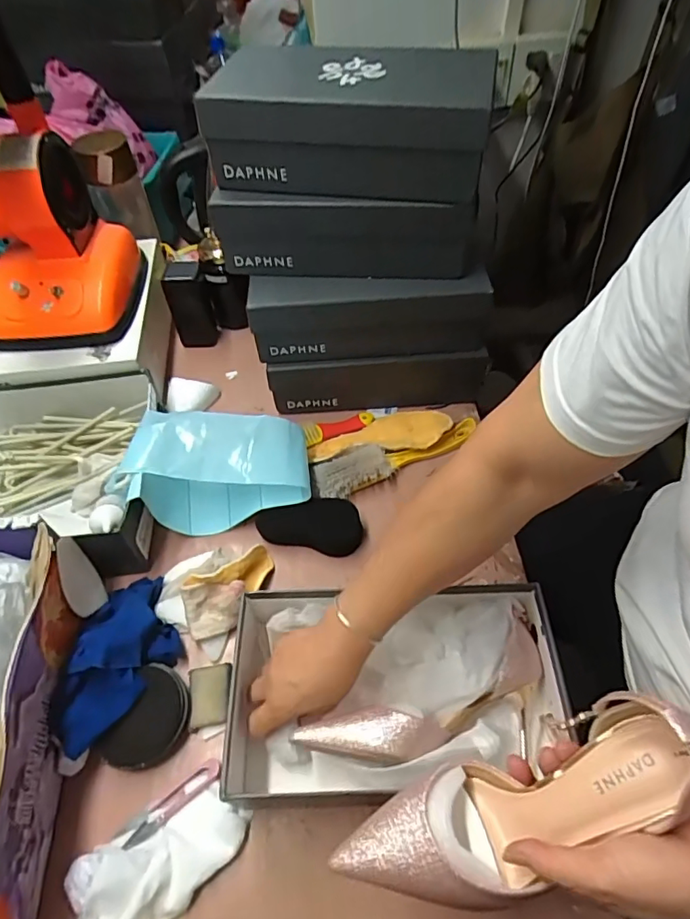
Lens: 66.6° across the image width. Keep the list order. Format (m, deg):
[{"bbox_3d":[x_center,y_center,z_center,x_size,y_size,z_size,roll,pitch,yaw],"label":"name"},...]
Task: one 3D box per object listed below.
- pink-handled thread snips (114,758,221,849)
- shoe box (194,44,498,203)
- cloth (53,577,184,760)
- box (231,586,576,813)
[{"bbox_3d":[-0.163,0.321,0.492,0.100,0.008,0.023,-33,59,-21],"label":"pink-handled thread snips"},{"bbox_3d":[0.004,-0.378,0.584,0.291,0.095,0.157,5,54,5],"label":"shoe box"},{"bbox_3d":[-0.225,0.199,0.537,0.091,0.066,0.178,-2,53,1],"label":"cloth"},{"bbox_3d":[0.044,0.228,0.510,0.312,0.100,0.177,-1,53,2],"label":"box"}]

